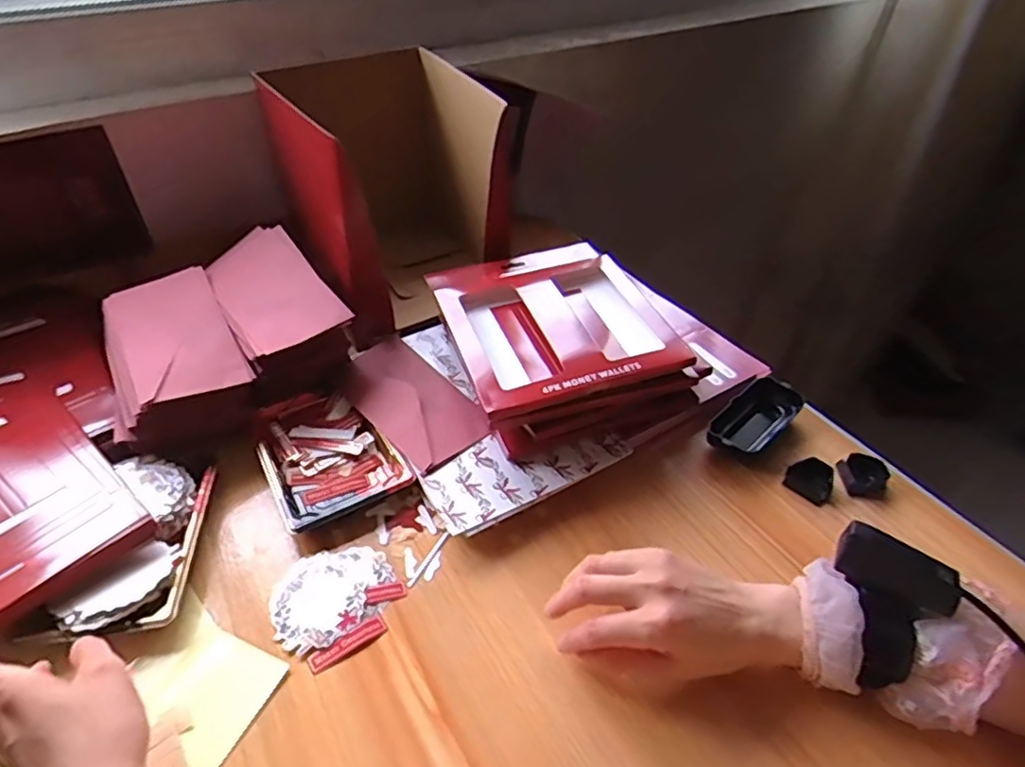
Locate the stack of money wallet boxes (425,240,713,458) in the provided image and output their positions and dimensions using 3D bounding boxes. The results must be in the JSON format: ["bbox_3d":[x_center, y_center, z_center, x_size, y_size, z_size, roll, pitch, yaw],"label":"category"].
[{"bbox_3d":[0.039,-0.055,0.642,0.212,0.080,0.257,-13,43,-15],"label":"stack of money wallet boxes"}]

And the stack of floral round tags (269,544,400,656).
[{"bbox_3d":[-0.143,0.163,0.488,0.094,0.005,0.077,-30,49,-30],"label":"stack of floral round tags"}]

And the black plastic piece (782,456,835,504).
[{"bbox_3d":[0.267,0.085,0.557,0.038,0.020,0.034,21,45,22],"label":"black plastic piece"}]

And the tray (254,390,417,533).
[{"bbox_3d":[-0.172,0.069,0.581,0.111,0.024,0.145,-21,46,-23],"label":"tray"}]

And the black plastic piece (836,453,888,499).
[{"bbox_3d":[0.318,0.084,0.559,0.041,0.022,0.034,18,44,19],"label":"black plastic piece"}]

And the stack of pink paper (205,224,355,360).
[{"bbox_3d":[-0.251,-0.099,0.637,0.100,0.031,0.191,-27,48,-28],"label":"stack of pink paper"}]

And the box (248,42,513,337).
[{"bbox_3d":[-0.150,-0.237,0.749,0.210,0.237,0.289,-18,44,-20],"label":"box"}]

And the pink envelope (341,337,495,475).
[{"bbox_3d":[-0.101,0.013,0.612,0.089,0.014,0.183,-33,49,-26],"label":"pink envelope"}]

